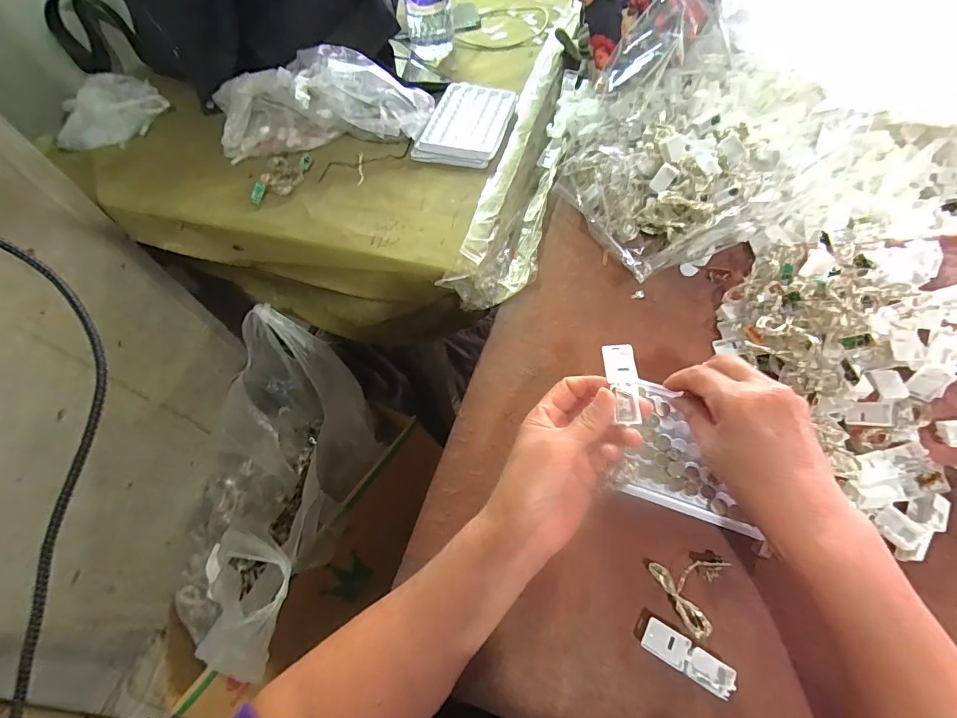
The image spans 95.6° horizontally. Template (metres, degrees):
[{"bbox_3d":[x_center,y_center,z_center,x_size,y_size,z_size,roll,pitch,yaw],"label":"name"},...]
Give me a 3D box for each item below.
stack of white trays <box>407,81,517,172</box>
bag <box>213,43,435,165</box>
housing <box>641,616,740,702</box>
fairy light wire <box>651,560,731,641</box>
[{"bbox_3d":[-0.012,-0.288,0.534,0.097,0.017,0.137,15,63,12],"label":"stack of white trays"},{"bbox_3d":[-0.192,-0.314,0.526,0.268,0.078,0.097,1,61,4],"label":"bag"},{"bbox_3d":[0.136,0.194,0.282,0.057,0.010,0.020,27,66,17],"label":"housing"},{"bbox_3d":[0.150,0.164,0.298,0.052,0.012,0.045,-4,61,2],"label":"fairy light wire"}]

